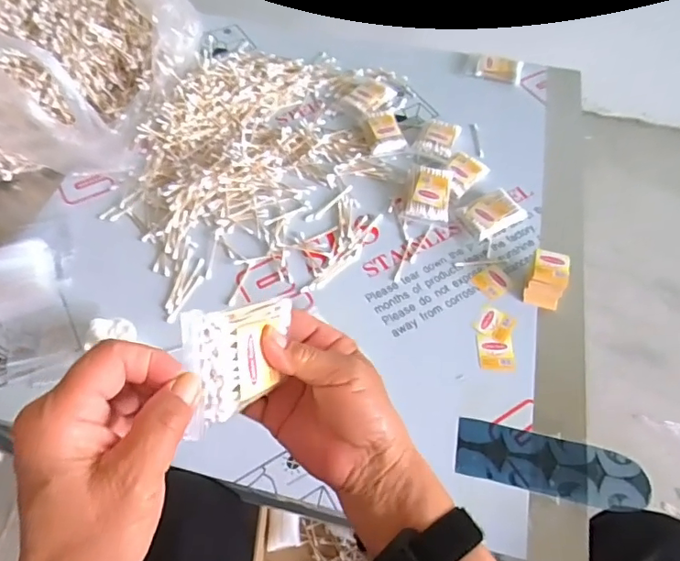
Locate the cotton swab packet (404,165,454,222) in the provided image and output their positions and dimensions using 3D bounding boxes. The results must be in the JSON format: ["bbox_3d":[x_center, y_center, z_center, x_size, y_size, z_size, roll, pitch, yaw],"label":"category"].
[{"bbox_3d":[0.124,-0.119,0.712,0.059,0.030,0.072,9,56,5],"label":"cotton swab packet"}]

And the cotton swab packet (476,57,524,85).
[{"bbox_3d":[0.273,-0.361,0.880,0.075,0.015,0.060,12,56,7],"label":"cotton swab packet"}]

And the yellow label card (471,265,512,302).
[{"bbox_3d":[0.193,0.002,0.649,0.043,0.004,0.039,-30,61,-20],"label":"yellow label card"}]

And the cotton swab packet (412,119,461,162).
[{"bbox_3d":[0.148,-0.212,0.778,0.053,0.023,0.070,21,58,13],"label":"cotton swab packet"}]

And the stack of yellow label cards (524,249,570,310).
[{"bbox_3d":[0.254,-0.002,0.634,0.045,0.042,0.060,19,59,10],"label":"stack of yellow label cards"}]

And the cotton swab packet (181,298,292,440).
[{"bbox_3d":[-0.055,0.046,0.287,0.012,0.085,0.063,-1,92,30],"label":"cotton swab packet"}]

